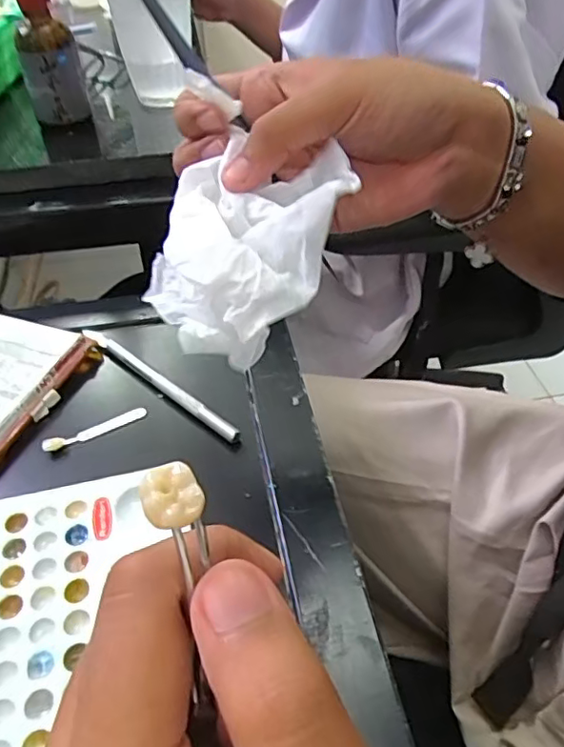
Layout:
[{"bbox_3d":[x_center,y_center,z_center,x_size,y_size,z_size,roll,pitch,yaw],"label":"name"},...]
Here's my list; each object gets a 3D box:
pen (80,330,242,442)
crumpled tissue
[{"bbox_3d":[-0.074,0.004,0.341,0.134,0.007,0.007,31,53,30],"label":"pen"},{"bbox_3d":[-0.012,-0.049,0.221,0.075,0.051,0.078,-21,47,-19],"label":"crumpled tissue"}]

